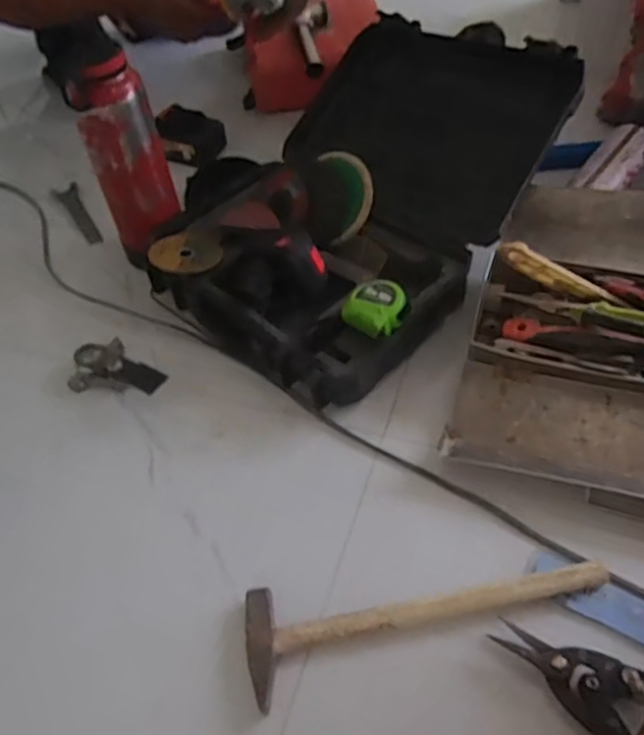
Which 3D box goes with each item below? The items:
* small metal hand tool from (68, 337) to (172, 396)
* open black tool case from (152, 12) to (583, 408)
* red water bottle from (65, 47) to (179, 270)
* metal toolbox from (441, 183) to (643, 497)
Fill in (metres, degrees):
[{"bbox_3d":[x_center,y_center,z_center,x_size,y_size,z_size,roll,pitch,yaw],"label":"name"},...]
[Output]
[{"bbox_3d":[-0.234,0.005,0.780,0.147,0.031,0.075,12,51,34],"label":"small metal hand tool"},{"bbox_3d":[0.042,-0.221,0.839,0.341,0.200,0.478,27,58,25],"label":"open black tool case"},{"bbox_3d":[-0.240,-0.256,0.830,0.089,0.223,0.078,-20,51,-10],"label":"red water bottle"},{"bbox_3d":[0.345,-0.030,0.708,0.372,0.102,0.372,13,52,16],"label":"metal toolbox"}]

